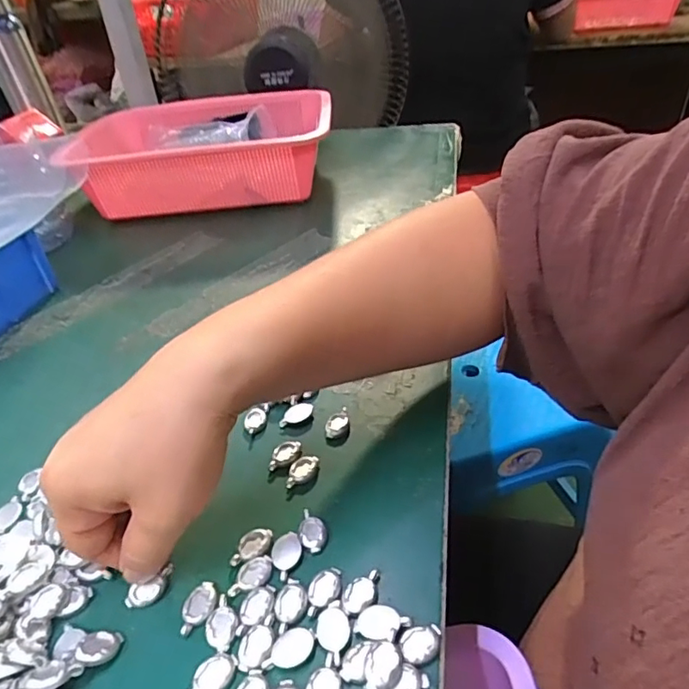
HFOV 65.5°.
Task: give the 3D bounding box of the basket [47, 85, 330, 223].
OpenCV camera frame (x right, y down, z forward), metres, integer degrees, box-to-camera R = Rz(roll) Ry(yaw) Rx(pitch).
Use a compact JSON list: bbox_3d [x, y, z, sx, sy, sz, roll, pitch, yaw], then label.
[{"bbox_3d":[-0.162,-0.228,0.649,0.277,0.086,0.220,-7,37,1],"label":"basket"}]

